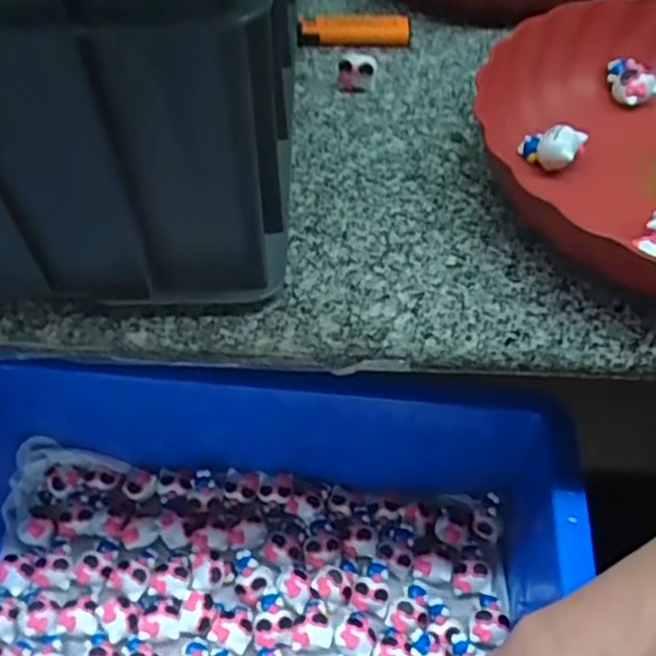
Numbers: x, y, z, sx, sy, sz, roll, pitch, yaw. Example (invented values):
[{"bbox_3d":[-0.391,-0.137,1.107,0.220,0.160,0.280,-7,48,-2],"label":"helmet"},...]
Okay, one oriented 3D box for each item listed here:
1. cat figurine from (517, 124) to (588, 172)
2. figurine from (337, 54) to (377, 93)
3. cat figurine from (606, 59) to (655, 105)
[{"bbox_3d":[0.122,-0.100,0.374,0.033,0.026,0.019,18,52,14],"label":"cat figurine"},{"bbox_3d":[0.018,-0.167,0.446,0.025,0.021,0.017,5,50,4],"label":"figurine"},{"bbox_3d":[0.181,-0.148,0.408,0.032,0.027,0.014,27,55,20],"label":"cat figurine"}]

